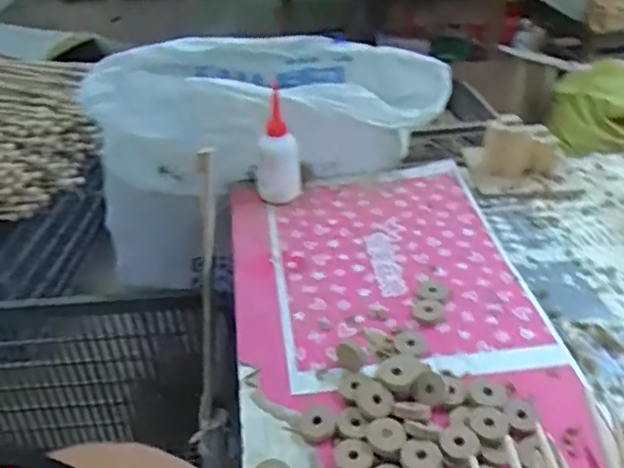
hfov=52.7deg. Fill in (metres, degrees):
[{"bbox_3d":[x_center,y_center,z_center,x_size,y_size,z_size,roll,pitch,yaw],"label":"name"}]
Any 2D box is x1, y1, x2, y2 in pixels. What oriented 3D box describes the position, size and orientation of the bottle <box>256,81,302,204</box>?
[{"bbox_3d":[-0.048,-0.121,0.897,0.059,0.174,0.047,2,35,4],"label":"bottle"}]

